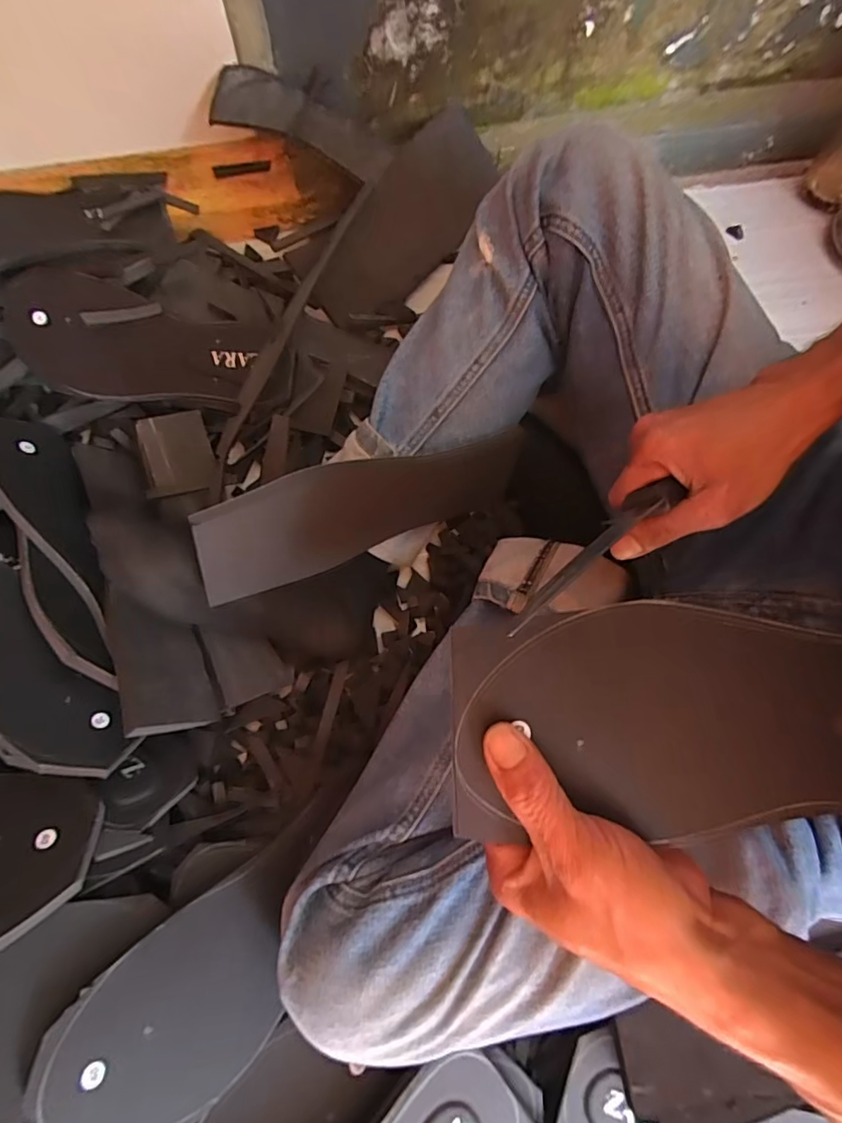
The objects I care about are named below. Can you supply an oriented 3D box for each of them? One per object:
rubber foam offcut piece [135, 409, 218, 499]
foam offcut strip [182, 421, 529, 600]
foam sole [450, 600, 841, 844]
[{"bbox_3d":[-0.218,-0.097,0.470,0.057,0.014,0.078,-18,75,-5],"label":"rubber foam offcut piece"},{"bbox_3d":[-0.031,-0.041,0.394,0.258,0.096,0.010,-21,56,-25],"label":"foam offcut strip"},{"bbox_3d":[0.132,0.065,0.220,0.234,0.008,0.093,-2,87,5],"label":"foam sole"}]

